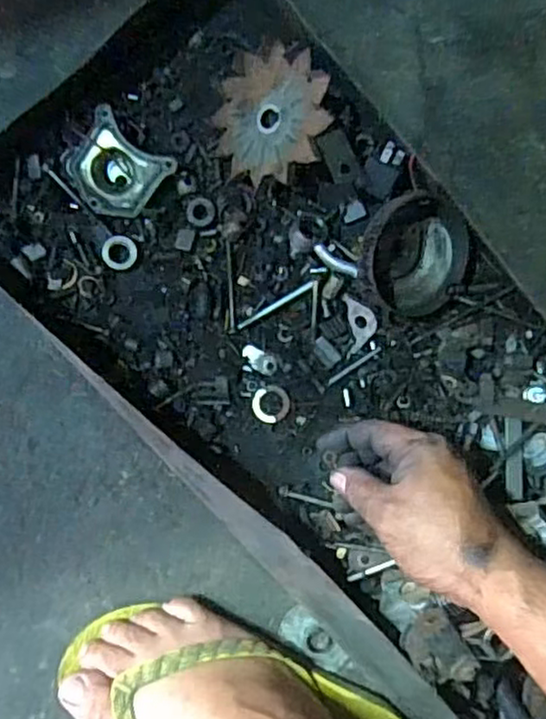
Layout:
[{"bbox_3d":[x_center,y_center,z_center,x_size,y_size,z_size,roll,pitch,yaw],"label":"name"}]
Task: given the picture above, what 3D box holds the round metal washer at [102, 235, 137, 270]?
[{"bbox_3d":[-0.123,-0.086,0.547,0.027,0.007,0.027,0,87,-2],"label":"round metal washer"}]

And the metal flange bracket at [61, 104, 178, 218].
[{"bbox_3d":[-0.125,-0.150,0.539,0.070,0.017,0.068,39,105,-6],"label":"metal flange bracket"}]

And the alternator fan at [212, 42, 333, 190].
[{"bbox_3d":[-0.004,-0.185,0.519,0.104,0.011,0.096,0,97,35],"label":"alternator fan"}]

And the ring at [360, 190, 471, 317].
[{"bbox_3d":[0.117,-0.083,0.549,0.084,0.037,0.084,1,97,6],"label":"ring"}]

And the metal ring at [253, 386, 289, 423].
[{"bbox_3d":[-0.001,0.037,0.554,0.030,0.004,0.031,0,87,-2],"label":"metal ring"}]

